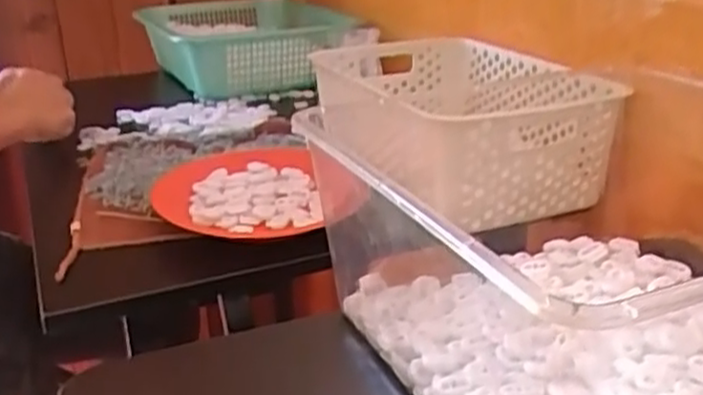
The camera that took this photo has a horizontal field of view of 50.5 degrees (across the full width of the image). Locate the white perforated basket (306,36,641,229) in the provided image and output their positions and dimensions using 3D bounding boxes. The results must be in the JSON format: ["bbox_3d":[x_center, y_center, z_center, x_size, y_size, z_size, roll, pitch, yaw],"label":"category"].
[{"bbox_3d":[0.110,-0.095,0.796,0.203,0.092,0.361,-8,23,-16],"label":"white perforated basket"}]

